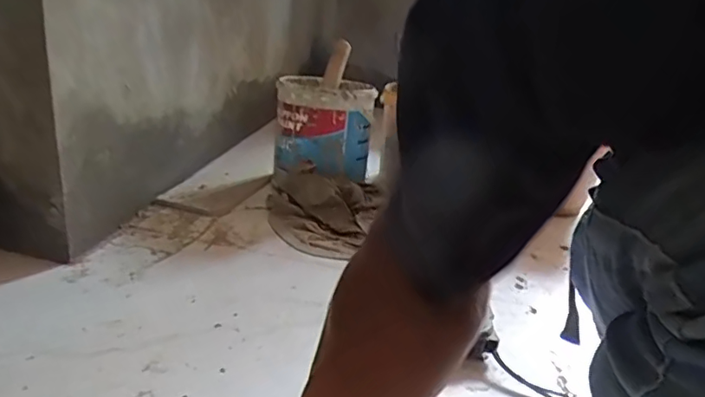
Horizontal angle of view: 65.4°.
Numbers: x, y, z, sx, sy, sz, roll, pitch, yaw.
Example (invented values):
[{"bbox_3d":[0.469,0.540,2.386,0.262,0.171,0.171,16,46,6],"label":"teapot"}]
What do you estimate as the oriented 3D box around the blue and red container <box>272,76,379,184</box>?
[{"bbox_3d":[-0.050,-0.142,1.001,0.172,0.162,0.207,4,22,-7],"label":"blue and red container"}]

